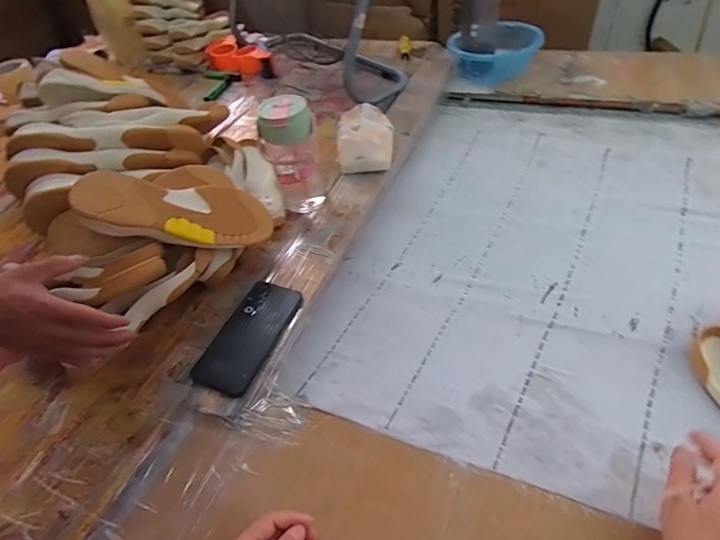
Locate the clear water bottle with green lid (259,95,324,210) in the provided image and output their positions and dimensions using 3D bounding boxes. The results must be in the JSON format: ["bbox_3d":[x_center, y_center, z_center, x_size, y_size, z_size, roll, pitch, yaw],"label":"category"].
[{"bbox_3d":[-0.110,-0.192,0.746,0.091,0.185,0.069,-9,48,2],"label":"clear water bottle with green lid"}]

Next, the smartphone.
[{"bbox_3d":[-0.151,0.085,0.590,0.084,0.015,0.167,15,49,20],"label":"smartphone"}]

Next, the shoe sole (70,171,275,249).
[{"bbox_3d":[-0.240,-0.083,0.597,0.250,0.054,0.092,5,37,-32],"label":"shoe sole"}]

